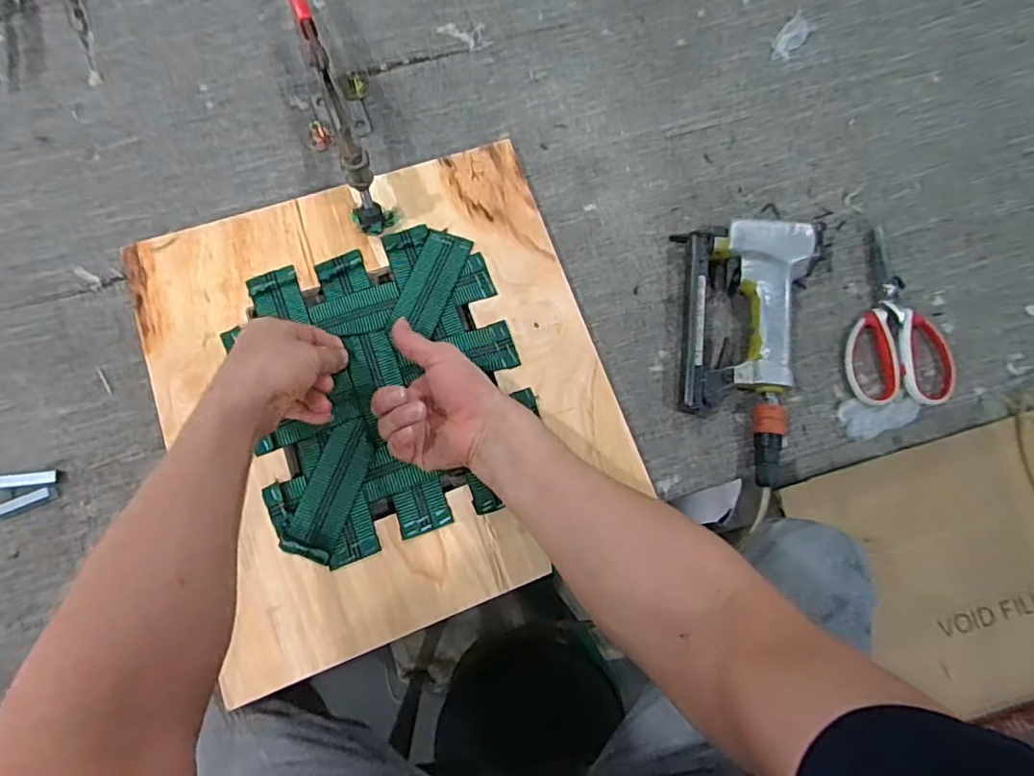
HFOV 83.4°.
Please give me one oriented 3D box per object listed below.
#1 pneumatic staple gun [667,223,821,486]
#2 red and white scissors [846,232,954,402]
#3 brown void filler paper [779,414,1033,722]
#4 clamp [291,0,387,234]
[{"bbox_3d":[0.221,-0.037,0.551,0.128,0.042,0.250,0,77,-1],"label":"pneumatic staple gun"},{"bbox_3d":[0.378,-0.071,0.580,0.104,0.009,0.178,1,77,-1],"label":"red and white scissors"},{"bbox_3d":[0.810,0.309,1.018,0.517,0.060,0.438,-18,78,-5],"label":"brown void filler paper"},{"bbox_3d":[-0.185,-0.297,0.571,0.058,0.111,0.293,-20,78,-5],"label":"clamp"}]

